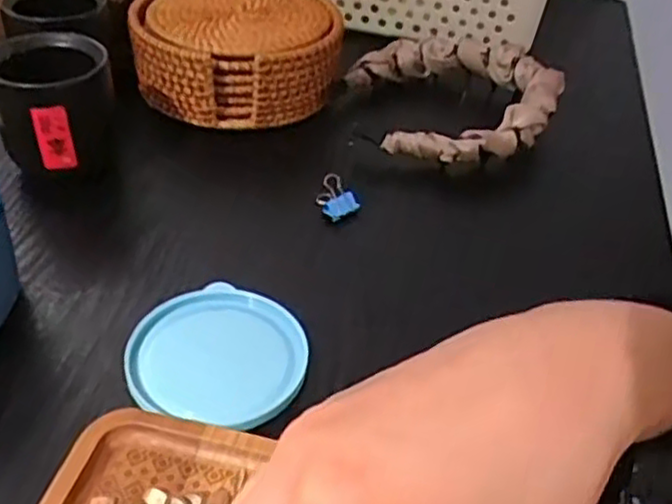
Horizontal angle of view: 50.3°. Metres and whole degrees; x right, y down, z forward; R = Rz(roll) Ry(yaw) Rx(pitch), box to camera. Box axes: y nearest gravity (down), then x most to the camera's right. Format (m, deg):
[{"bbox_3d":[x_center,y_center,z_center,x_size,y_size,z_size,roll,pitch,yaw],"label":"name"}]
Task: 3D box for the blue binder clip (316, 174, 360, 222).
[{"bbox_3d":[0.001,-0.033,0.432,0.021,0.018,0.023,-16,46,-23],"label":"blue binder clip"}]

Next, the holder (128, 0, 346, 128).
[{"bbox_3d":[-0.070,-0.150,0.518,0.141,0.053,0.136,-2,41,-10],"label":"holder"}]

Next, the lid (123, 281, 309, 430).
[{"bbox_3d":[-0.054,0.047,0.337,0.079,0.007,0.076,3,41,-3],"label":"lid"}]

